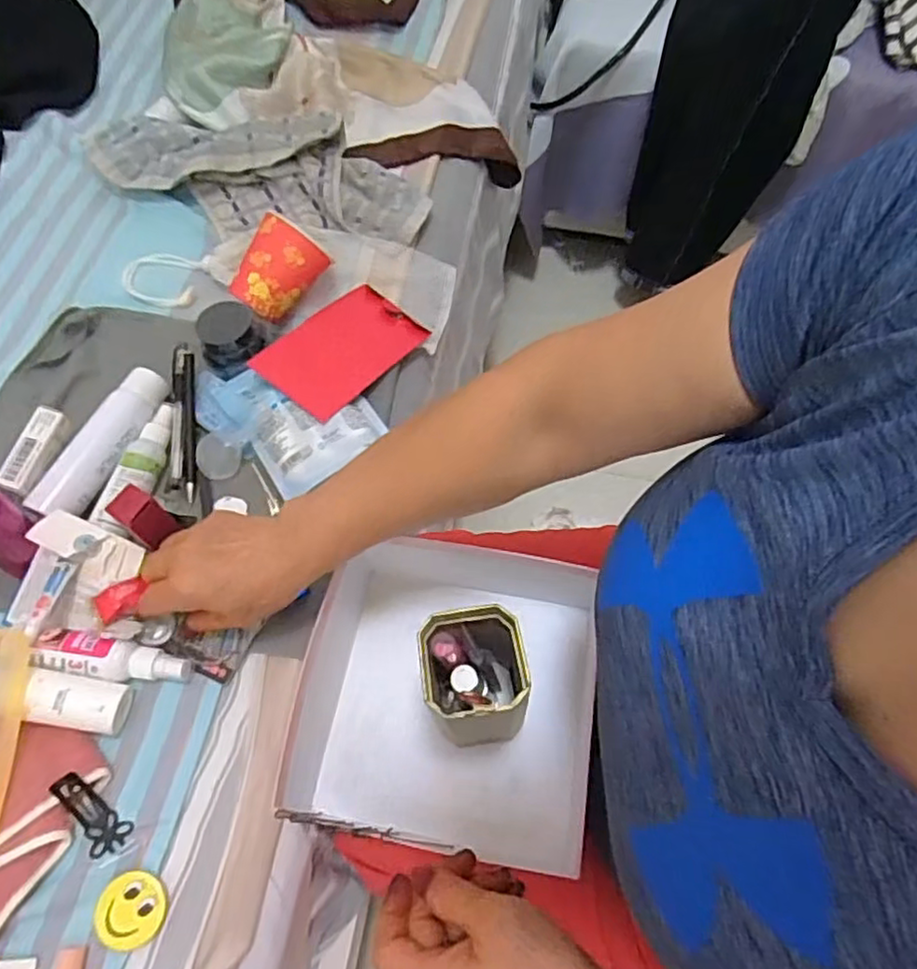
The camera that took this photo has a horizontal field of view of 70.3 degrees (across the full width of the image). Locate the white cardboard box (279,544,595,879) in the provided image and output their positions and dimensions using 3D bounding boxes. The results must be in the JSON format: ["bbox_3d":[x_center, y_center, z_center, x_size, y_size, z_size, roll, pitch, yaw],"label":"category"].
[{"bbox_3d":[-0.004,0.148,0.501,0.215,0.061,0.228,9,64,3],"label":"white cardboard box"}]

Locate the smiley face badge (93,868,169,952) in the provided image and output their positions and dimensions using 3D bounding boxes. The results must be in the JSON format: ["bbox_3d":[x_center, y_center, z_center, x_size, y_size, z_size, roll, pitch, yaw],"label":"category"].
[{"bbox_3d":[-0.210,0.272,0.417,0.041,0.008,0.042,0,64,-1],"label":"smiley face badge"}]

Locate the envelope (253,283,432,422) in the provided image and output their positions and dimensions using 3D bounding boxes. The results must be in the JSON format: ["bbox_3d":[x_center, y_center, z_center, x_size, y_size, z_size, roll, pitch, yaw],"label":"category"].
[{"bbox_3d":[-0.102,-0.124,0.592,0.083,0.007,0.151,42,55,3],"label":"envelope"}]

